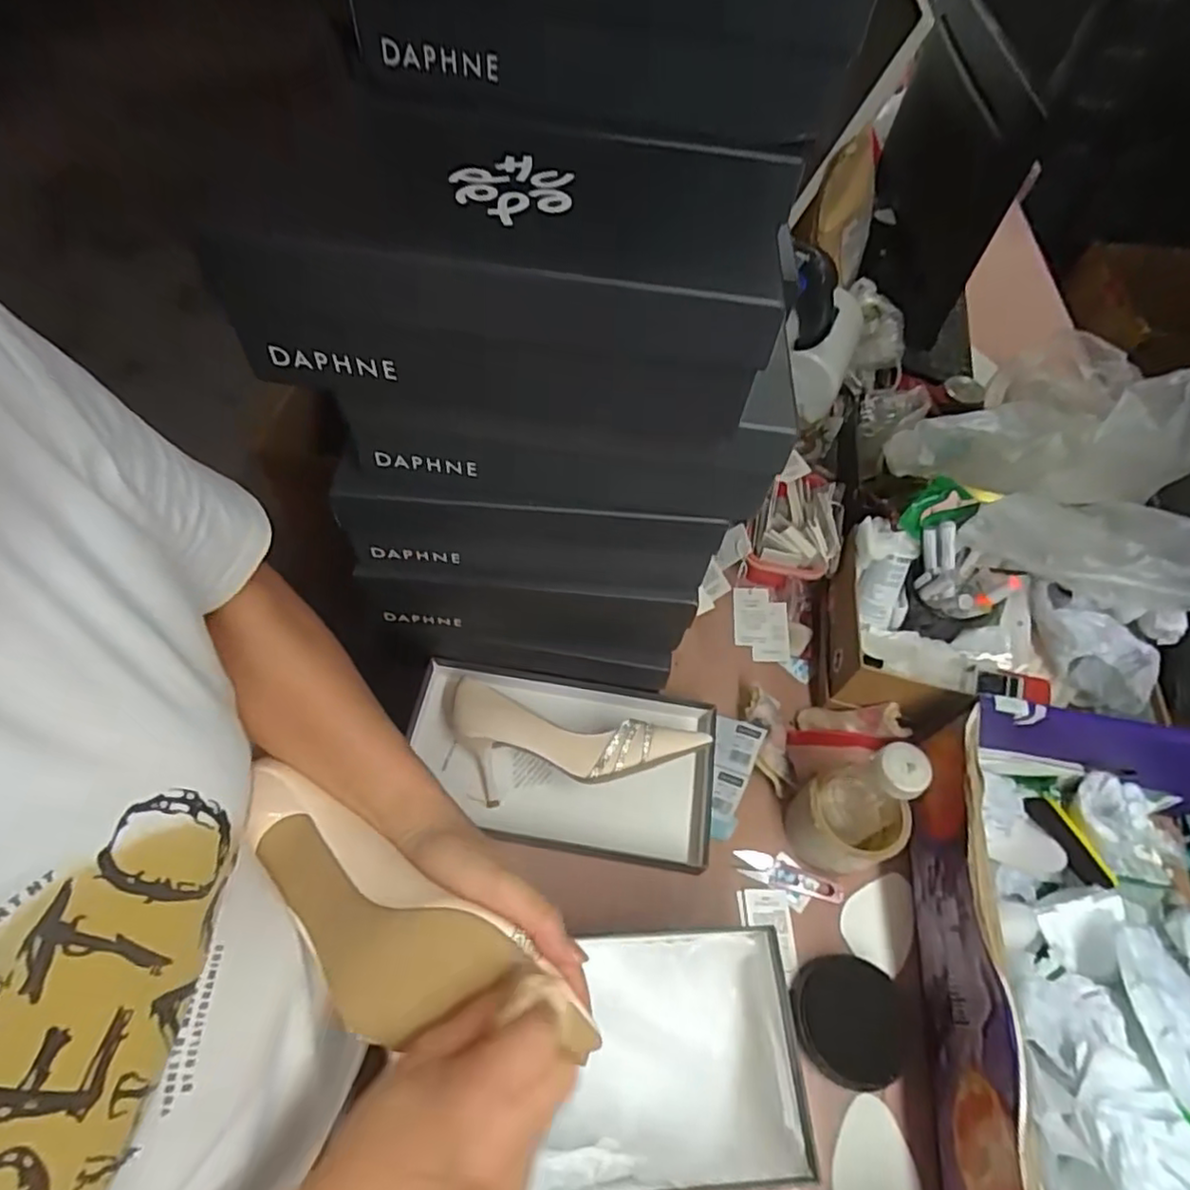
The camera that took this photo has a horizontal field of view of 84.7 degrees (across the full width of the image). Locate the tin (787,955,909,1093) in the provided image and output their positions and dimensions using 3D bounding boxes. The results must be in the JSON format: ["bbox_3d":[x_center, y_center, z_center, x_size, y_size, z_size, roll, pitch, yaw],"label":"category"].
[{"bbox_3d":[0.213,0.356,0.548,0.086,0.029,0.092,5,57,0],"label":"tin"}]

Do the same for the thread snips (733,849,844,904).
[{"bbox_3d":[0.184,0.268,0.622,0.101,0.004,0.025,19,58,8],"label":"thread snips"}]

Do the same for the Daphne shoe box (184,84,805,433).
[{"bbox_3d":[-0.039,-0.211,0.412,0.302,0.115,0.198,9,57,2],"label":"Daphne shoe box"}]

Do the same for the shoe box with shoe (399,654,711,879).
[{"bbox_3d":[-0.036,0.155,0.634,0.297,0.071,0.161,9,57,2],"label":"shoe box with shoe"}]

